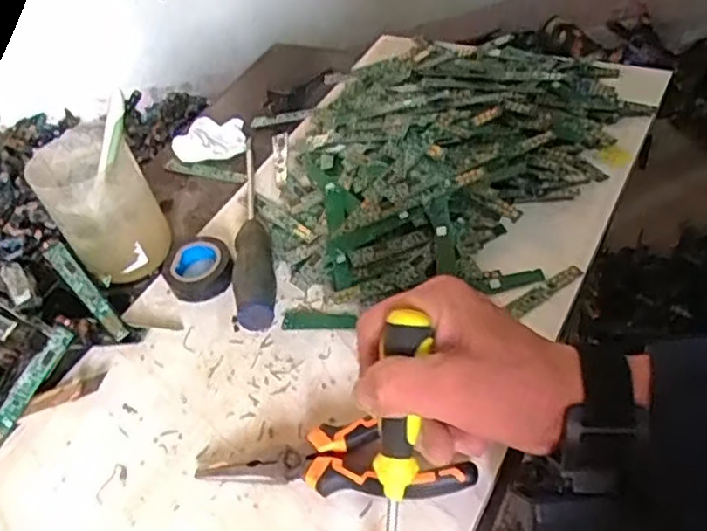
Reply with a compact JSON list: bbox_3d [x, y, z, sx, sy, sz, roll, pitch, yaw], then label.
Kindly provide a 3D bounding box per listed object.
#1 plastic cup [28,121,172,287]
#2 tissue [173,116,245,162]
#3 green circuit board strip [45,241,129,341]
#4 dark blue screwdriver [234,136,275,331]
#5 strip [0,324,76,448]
[{"bbox_3d":[-0.197,-0.046,0.520,0.075,0.096,0.079,-7,45,7],"label":"plastic cup"},{"bbox_3d":[-0.140,-0.122,0.640,0.068,0.020,0.051,-13,44,0],"label":"tissue"},{"bbox_3d":[-0.198,0.018,0.493,0.015,0.011,0.100,-35,66,-25],"label":"green circuit board strip"},{"bbox_3d":[-0.081,-0.040,0.528,0.026,0.028,0.227,-12,44,1],"label":"dark blue screwdriver"},{"bbox_3d":[-0.222,0.085,0.447,0.005,0.015,0.100,-22,38,51],"label":"strip"}]

